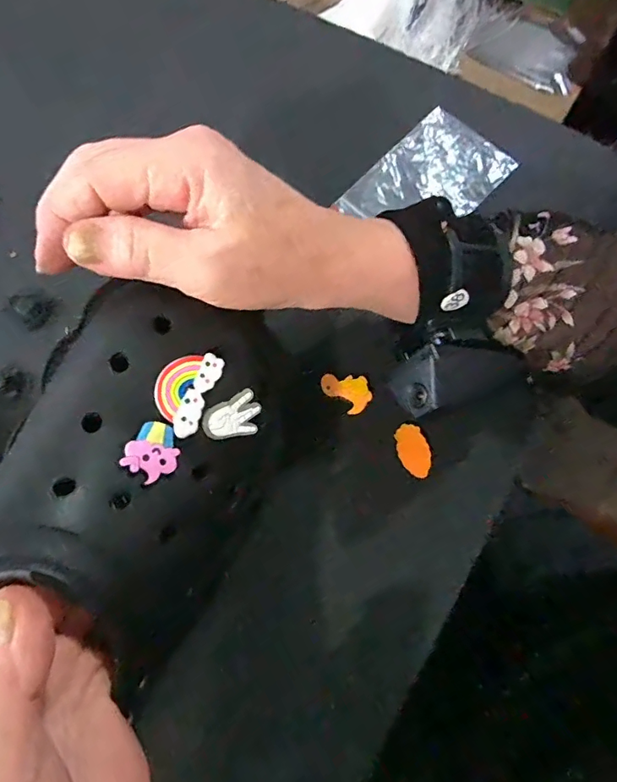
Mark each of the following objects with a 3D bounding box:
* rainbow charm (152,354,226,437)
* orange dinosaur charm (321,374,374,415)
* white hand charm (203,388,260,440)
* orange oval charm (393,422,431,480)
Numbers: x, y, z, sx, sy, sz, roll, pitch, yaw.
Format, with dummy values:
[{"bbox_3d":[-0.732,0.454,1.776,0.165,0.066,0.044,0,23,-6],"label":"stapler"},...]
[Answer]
[{"bbox_3d":[-0.052,-0.001,0.200,0.022,0.004,0.035,25,81,-13],"label":"rainbow charm"},{"bbox_3d":[0.024,-0.002,0.293,0.031,0.004,0.022,41,81,9],"label":"orange dinosaur charm"},{"bbox_3d":[-0.033,0.013,0.215,0.027,0.004,0.020,-32,116,-33],"label":"white hand charm"},{"bbox_3d":[0.062,0.036,0.286,0.017,0.011,0.031,-15,77,-2],"label":"orange oval charm"}]

